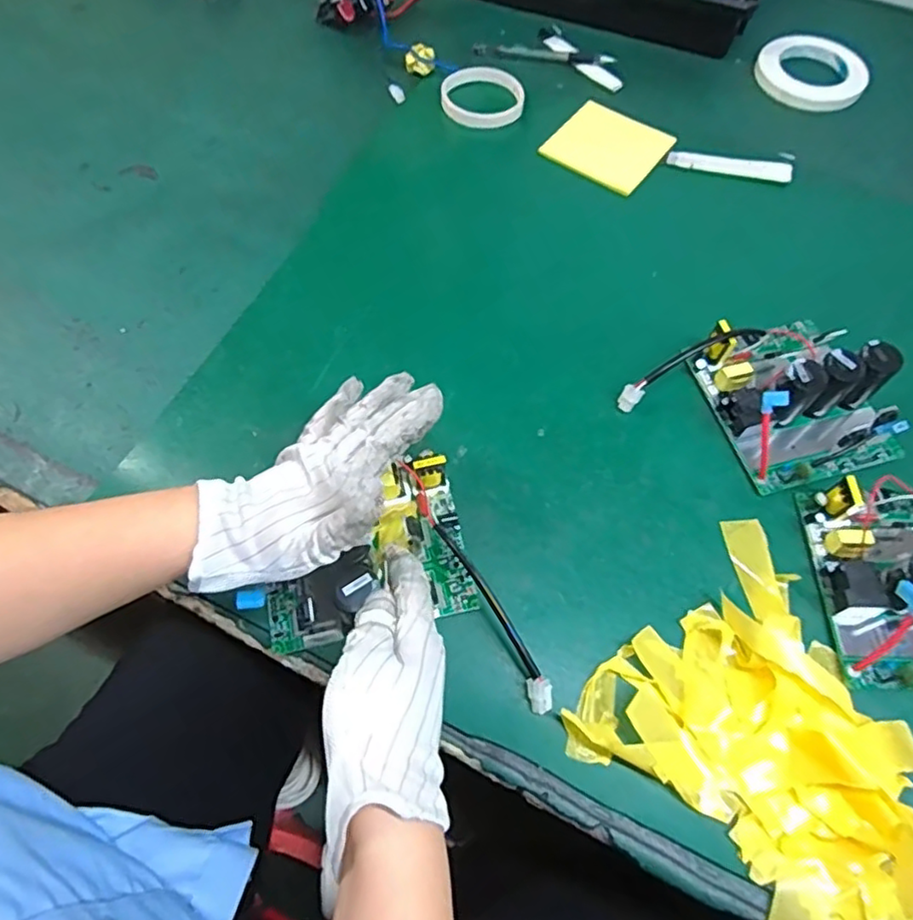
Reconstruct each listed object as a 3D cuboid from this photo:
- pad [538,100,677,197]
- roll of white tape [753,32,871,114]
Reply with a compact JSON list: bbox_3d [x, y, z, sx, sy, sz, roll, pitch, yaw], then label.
[{"bbox_3d":[0.158,-0.328,0.647,0.108,0.005,0.103,35,67,17],"label":"pad"},{"bbox_3d":[0.403,-0.444,0.707,0.118,0.022,0.120,23,64,12],"label":"roll of white tape"}]

